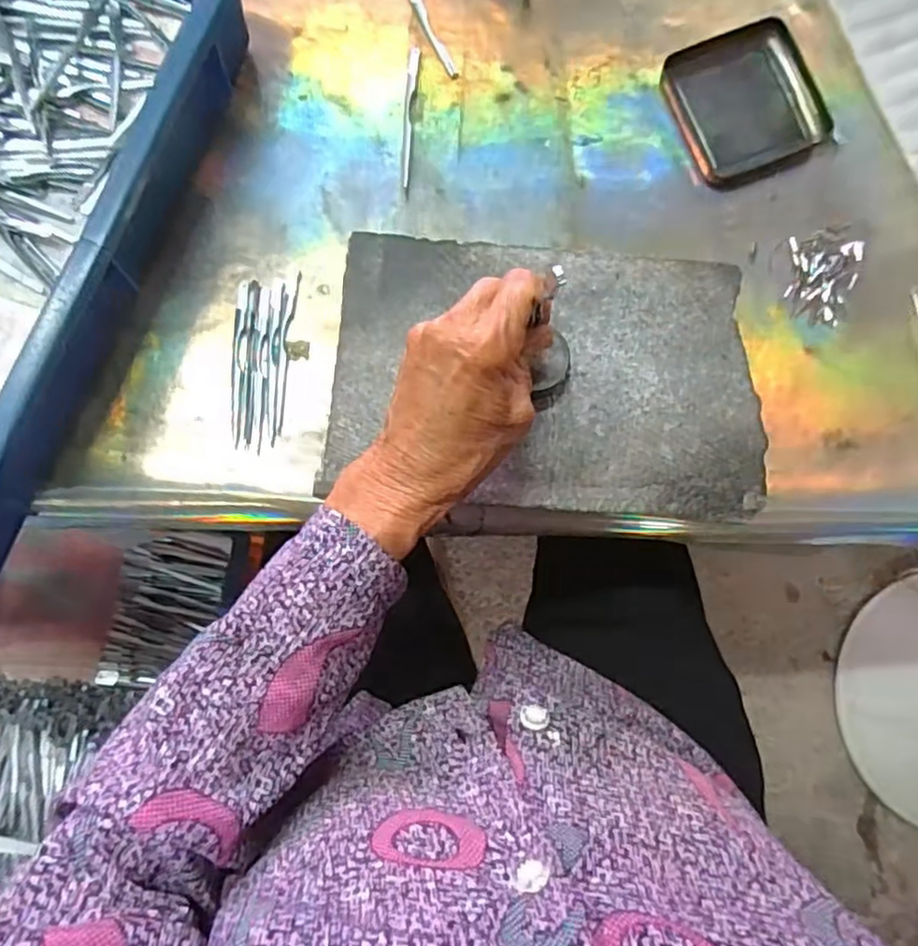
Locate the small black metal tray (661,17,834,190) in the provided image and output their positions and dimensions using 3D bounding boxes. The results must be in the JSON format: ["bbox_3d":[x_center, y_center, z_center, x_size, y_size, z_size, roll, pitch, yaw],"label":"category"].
[{"bbox_3d":[0.204,-0.260,0.446,0.094,0.018,0.100,-23,84,-7],"label":"small black metal tray"}]

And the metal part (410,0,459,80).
[{"bbox_3d":[-0.020,-0.310,0.439,0.010,0.004,0.083,-23,84,-5],"label":"metal part"}]

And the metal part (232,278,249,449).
[{"bbox_3d":[-0.138,-0.070,0.399,0.009,0.004,0.106,1,82,-4],"label":"metal part"}]

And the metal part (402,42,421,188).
[{"bbox_3d":[-0.034,-0.244,0.429,0.007,0.004,0.103,4,82,-2],"label":"metal part"}]

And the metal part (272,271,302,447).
[{"bbox_3d":[-0.112,-0.074,0.404,0.007,0.004,0.113,6,81,-3],"label":"metal part"}]

